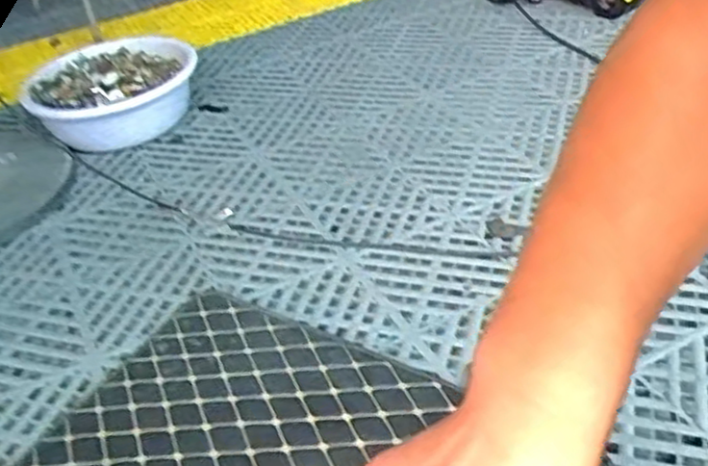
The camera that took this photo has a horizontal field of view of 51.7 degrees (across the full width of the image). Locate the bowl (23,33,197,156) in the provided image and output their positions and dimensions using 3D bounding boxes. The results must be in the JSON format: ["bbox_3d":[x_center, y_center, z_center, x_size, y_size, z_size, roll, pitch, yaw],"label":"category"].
[{"bbox_3d":[-0.510,-0.299,1.581,0.356,0.134,0.350,-19,38,-14],"label":"bowl"}]

